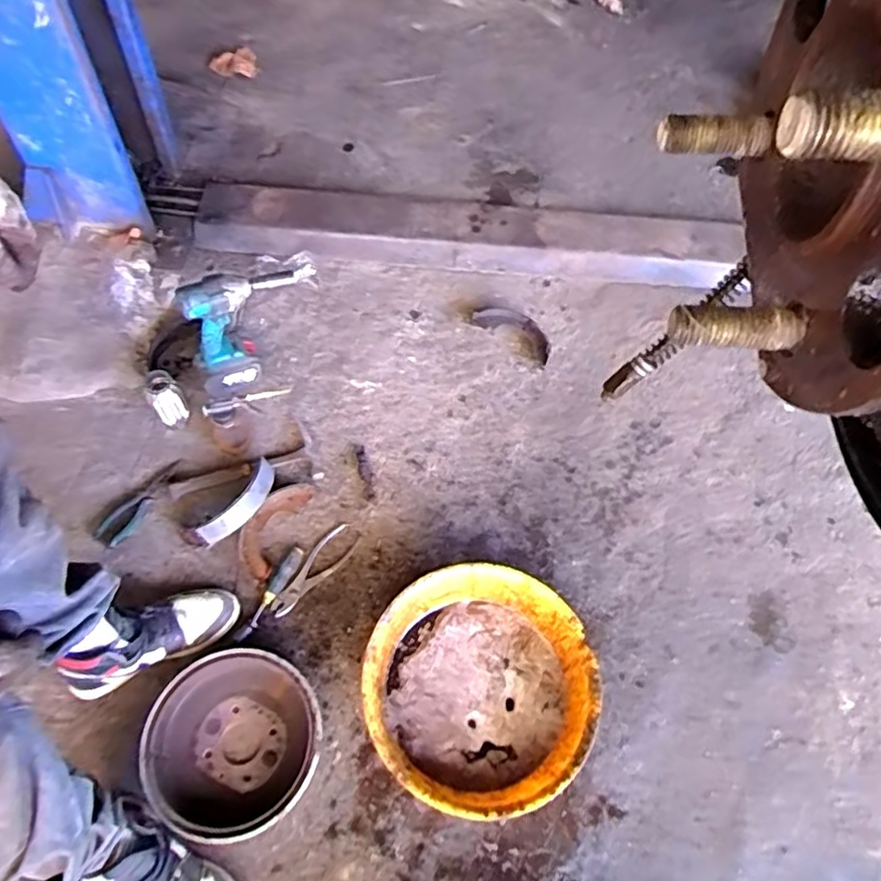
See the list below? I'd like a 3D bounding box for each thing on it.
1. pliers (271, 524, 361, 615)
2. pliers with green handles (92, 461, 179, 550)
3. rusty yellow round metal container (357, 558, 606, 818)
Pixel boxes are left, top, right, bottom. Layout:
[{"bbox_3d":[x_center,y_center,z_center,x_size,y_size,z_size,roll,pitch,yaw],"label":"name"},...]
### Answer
[{"bbox_3d":[-0.224,0.229,1.142,0.057,0.010,0.196,36,61,17],"label":"pliers"},{"bbox_3d":[-0.551,0.110,1.187,0.061,0.013,0.190,26,59,12],"label":"pliers with green handles"},{"bbox_3d":[0.058,0.388,1.014,0.342,0.124,0.342,2,57,-3],"label":"rusty yellow round metal container"}]

